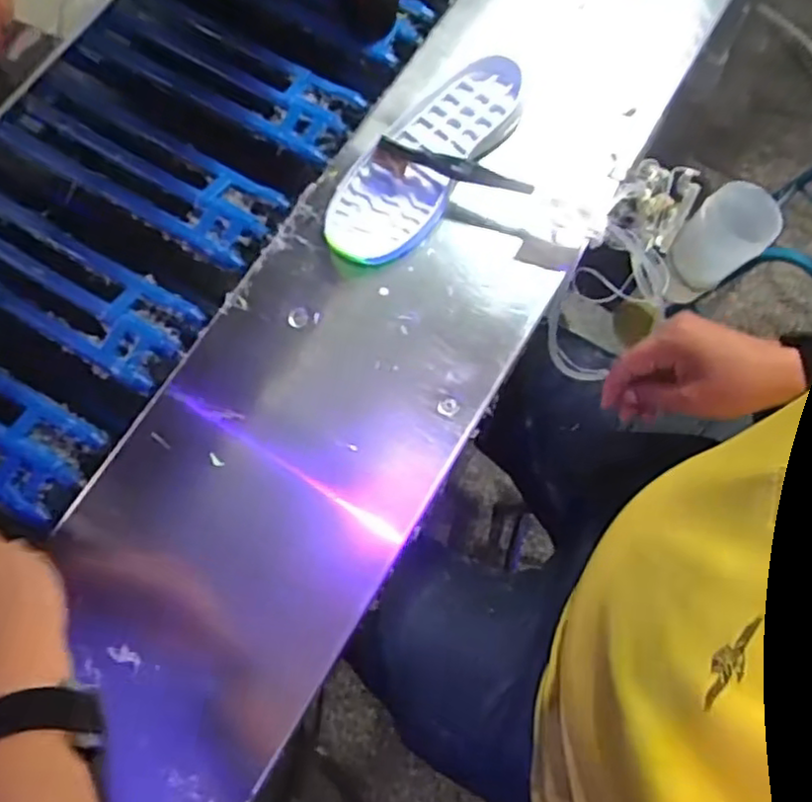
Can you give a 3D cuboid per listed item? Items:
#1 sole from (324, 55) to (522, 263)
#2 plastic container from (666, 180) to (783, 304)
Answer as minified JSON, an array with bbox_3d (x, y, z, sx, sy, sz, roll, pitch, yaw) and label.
[{"bbox_3d":[0.021,-0.223,0.603,0.090,0.028,0.239,37,76,9],"label":"sole"},{"bbox_3d":[0.305,-0.151,0.671,0.073,0.125,0.071,36,57,7],"label":"plastic container"}]

